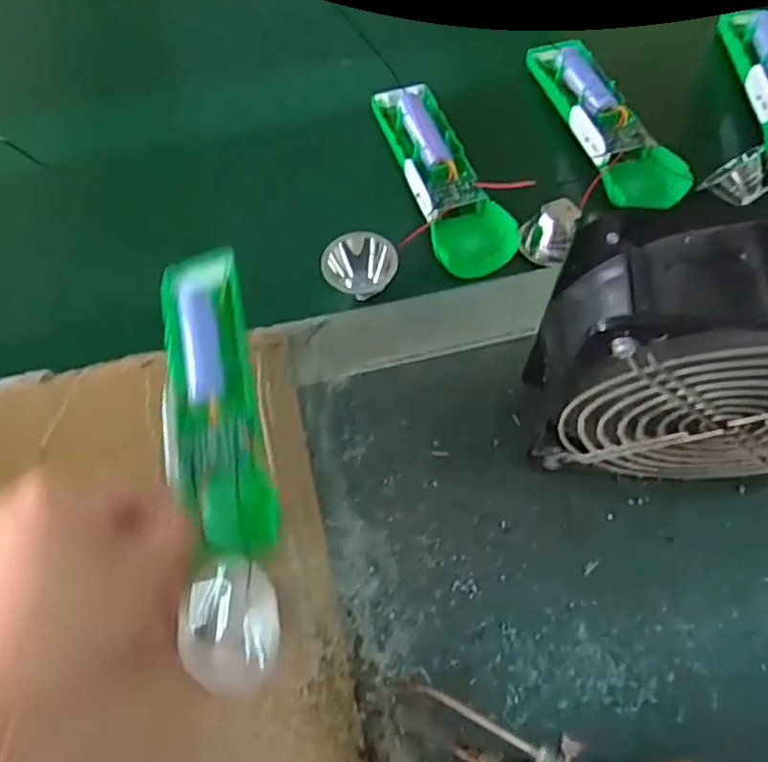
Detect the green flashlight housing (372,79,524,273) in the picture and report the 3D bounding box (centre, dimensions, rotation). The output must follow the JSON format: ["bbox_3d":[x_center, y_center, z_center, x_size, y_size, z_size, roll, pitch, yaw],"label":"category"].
[{"bbox_3d":[0.036,-0.137,0.427,0.050,0.022,0.155,-19,65,-8],"label":"green flashlight housing"}]

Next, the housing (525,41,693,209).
[{"bbox_3d":[0.140,-0.172,0.437,0.041,0.031,0.153,-25,66,-11],"label":"housing"}]

